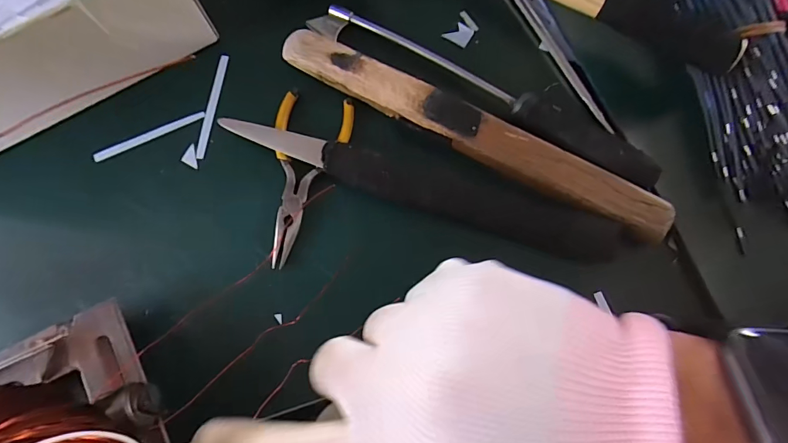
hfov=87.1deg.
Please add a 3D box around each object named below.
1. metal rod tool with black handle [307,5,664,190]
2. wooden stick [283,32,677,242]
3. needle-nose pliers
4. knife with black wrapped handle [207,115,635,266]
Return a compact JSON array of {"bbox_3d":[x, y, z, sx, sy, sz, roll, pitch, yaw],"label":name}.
[{"bbox_3d":[0.061,-0.095,0.286,0.258,0.021,0.031,30,79,6],"label":"metal rod tool with black handle"},{"bbox_3d":[0.051,-0.064,0.273,0.273,0.011,0.032,28,79,5],"label":"wooden stick"},{"bbox_3d":[-0.064,-0.030,0.280,0.051,0.005,0.122,12,78,2],"label":"needle-nose pliers"},{"bbox_3d":[0.016,-0.020,0.272,0.261,0.020,0.031,17,78,3],"label":"knife with black wrapped handle"}]

